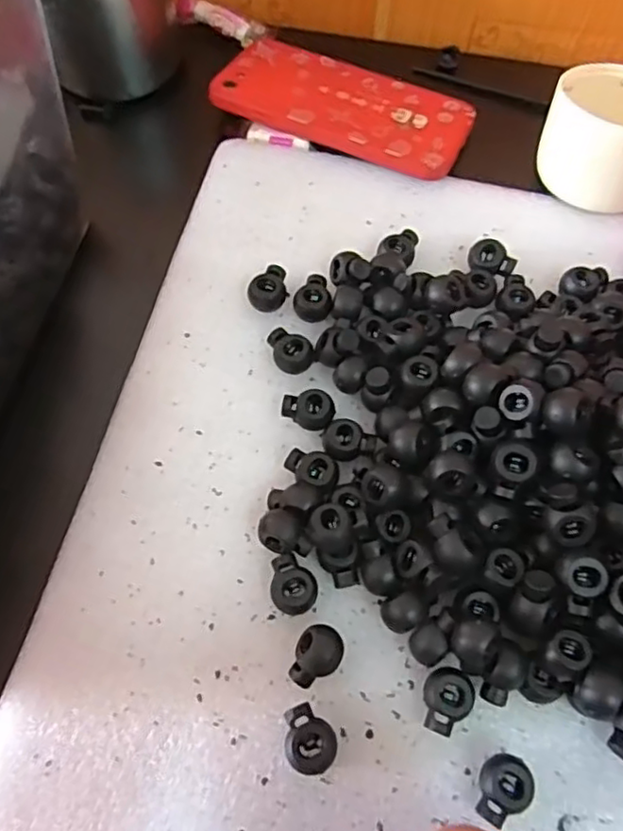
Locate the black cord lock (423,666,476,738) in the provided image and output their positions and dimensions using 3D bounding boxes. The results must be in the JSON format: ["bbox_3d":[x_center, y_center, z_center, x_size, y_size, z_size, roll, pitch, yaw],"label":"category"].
[{"bbox_3d":[0.048,0.103,0.232,0.017,0.012,0.022,18,68,8],"label":"black cord lock"}]

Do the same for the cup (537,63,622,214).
[{"bbox_3d":[0.150,-0.138,0.321,0.068,0.043,0.059,31,71,13],"label":"cup"}]

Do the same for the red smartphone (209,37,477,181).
[{"bbox_3d":[0.018,-0.174,0.353,0.137,0.010,0.070,22,69,9],"label":"red smartphone"}]

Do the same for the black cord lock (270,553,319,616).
[{"bbox_3d":[-0.007,0.065,0.247,0.017,0.013,0.022,-7,67,-3],"label":"black cord lock"}]

